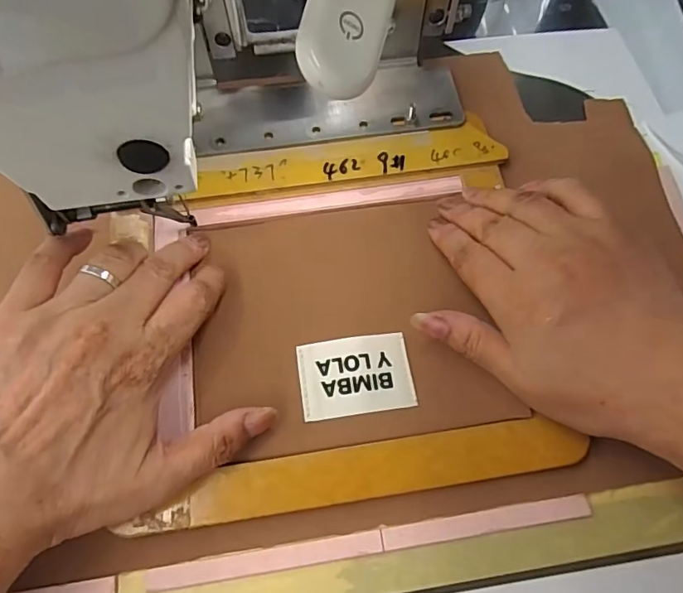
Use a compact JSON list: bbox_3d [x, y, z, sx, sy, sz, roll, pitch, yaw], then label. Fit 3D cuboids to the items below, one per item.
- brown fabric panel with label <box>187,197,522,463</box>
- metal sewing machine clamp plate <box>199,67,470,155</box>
[{"bbox_3d":[-0.001,0.013,0.278,0.155,0.006,0.133,-9,68,-2],"label":"brown fabric panel with label"},{"bbox_3d":[-0.008,-0.122,0.320,0.166,0.007,0.052,-8,66,-3],"label":"metal sewing machine clamp plate"}]

